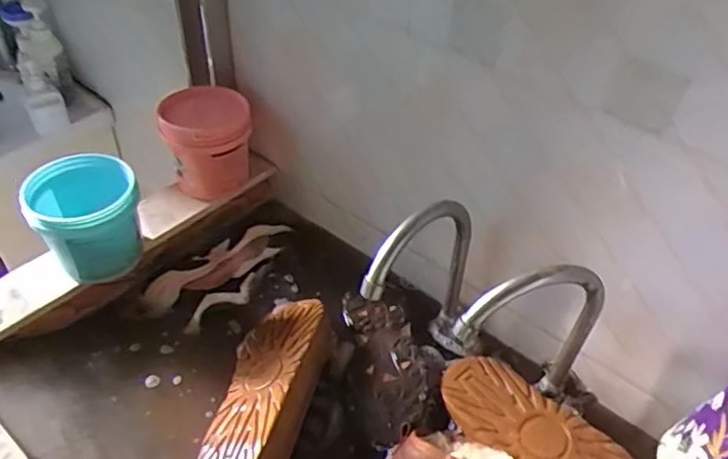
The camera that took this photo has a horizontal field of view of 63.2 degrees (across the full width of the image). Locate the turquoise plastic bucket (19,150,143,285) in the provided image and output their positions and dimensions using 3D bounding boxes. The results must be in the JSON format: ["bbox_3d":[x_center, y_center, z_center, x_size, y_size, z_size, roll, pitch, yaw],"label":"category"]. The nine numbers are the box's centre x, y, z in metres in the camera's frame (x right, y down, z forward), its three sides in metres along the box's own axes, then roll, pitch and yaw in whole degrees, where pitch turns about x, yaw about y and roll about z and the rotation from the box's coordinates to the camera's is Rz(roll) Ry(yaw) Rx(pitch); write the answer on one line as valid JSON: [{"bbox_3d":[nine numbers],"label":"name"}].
[{"bbox_3d":[-0.331,-0.006,0.718,0.116,0.123,0.106,3,44,-3],"label":"turquoise plastic bucket"}]

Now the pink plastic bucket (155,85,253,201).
[{"bbox_3d":[-0.220,-0.123,0.839,0.120,0.125,0.110,-7,45,-12],"label":"pink plastic bucket"}]

